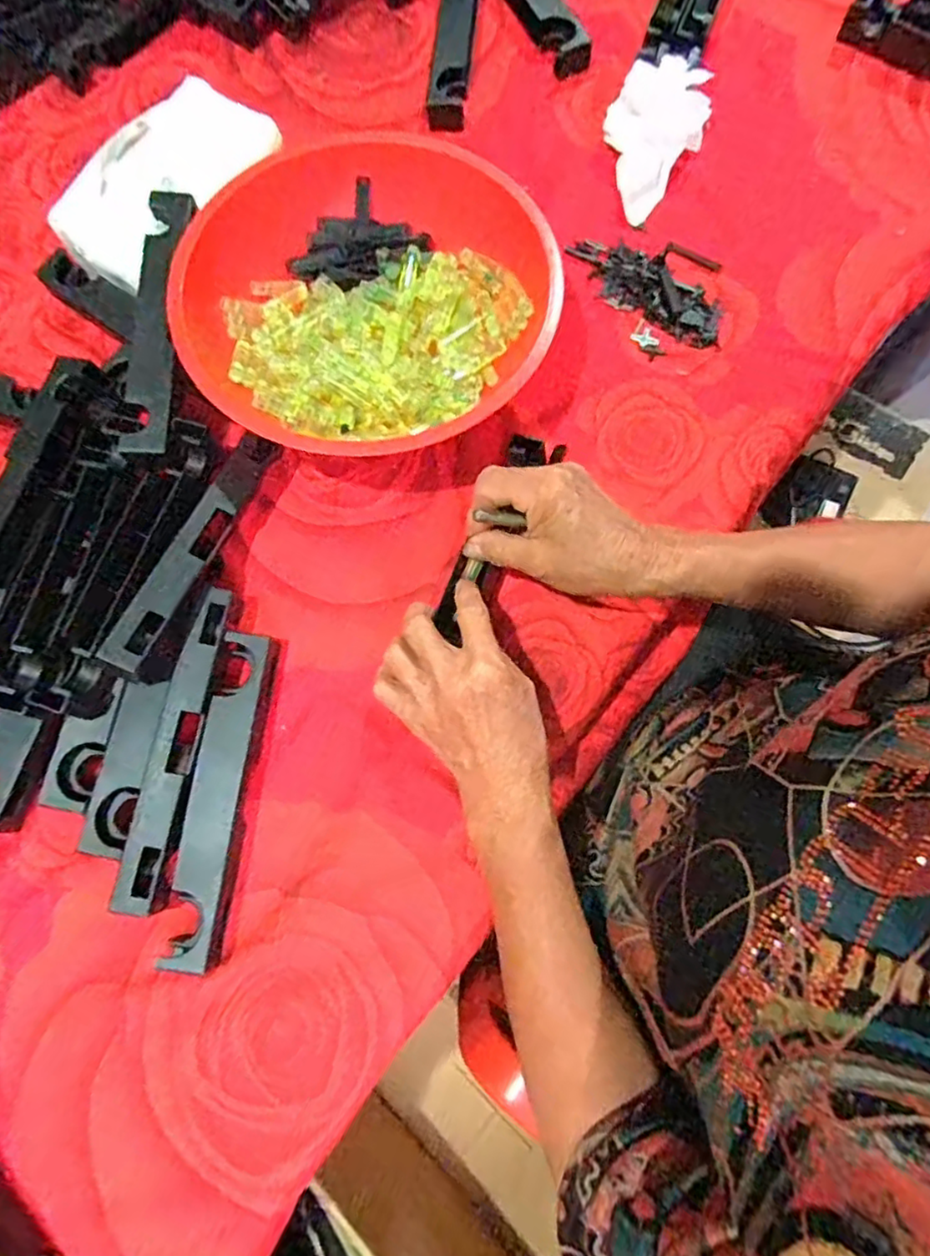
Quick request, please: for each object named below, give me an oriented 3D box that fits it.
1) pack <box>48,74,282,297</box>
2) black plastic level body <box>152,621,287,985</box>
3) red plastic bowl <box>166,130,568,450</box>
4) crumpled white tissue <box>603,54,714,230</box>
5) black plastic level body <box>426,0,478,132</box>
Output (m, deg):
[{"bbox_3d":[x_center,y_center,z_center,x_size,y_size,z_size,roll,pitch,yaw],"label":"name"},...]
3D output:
[{"bbox_3d":[-0.219,-0.330,0.471,0.095,0.030,0.166,39,79,10],"label":"pack"},{"bbox_3d":[-0.146,0.099,0.390,0.032,0.019,0.193,7,75,3],"label":"black plastic level body"},{"bbox_3d":[-0.073,-0.226,0.453,0.245,0.076,0.242,0,75,1],"label":"red plastic bowl"},{"bbox_3d":[0.143,-0.383,0.505,0.076,0.040,0.118,21,76,6],"label":"crumpled white tissue"},{"bbox_3d":[-0.007,-0.517,0.552,0.032,0.021,0.194,5,75,2],"label":"black plastic level body"}]

